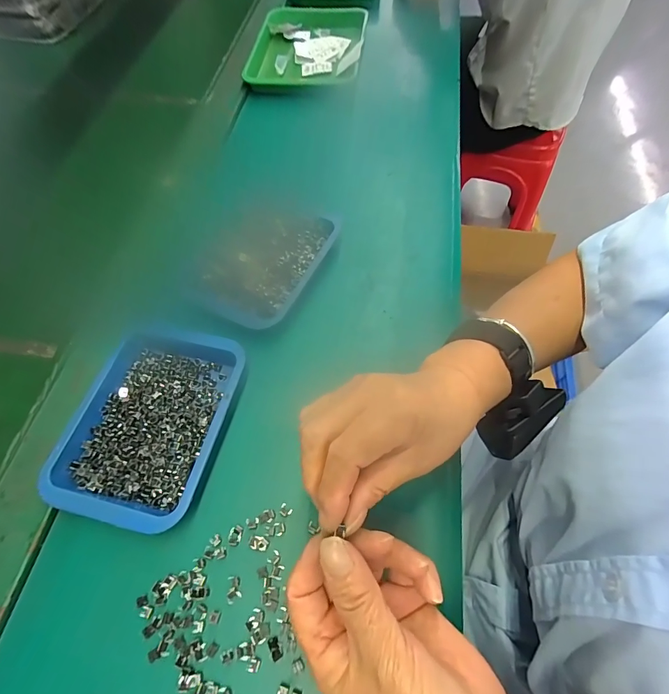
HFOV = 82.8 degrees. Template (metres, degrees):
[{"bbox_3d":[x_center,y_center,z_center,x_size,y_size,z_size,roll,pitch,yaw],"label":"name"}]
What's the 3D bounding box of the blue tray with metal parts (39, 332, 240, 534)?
[{"bbox_3d":[-0.149,0.056,0.315,0.122,0.026,0.162,12,63,7],"label":"blue tray with metal parts"}]

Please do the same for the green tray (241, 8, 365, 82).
[{"bbox_3d":[-0.043,-0.466,0.585,0.174,0.031,0.223,5,62,4],"label":"green tray"}]

